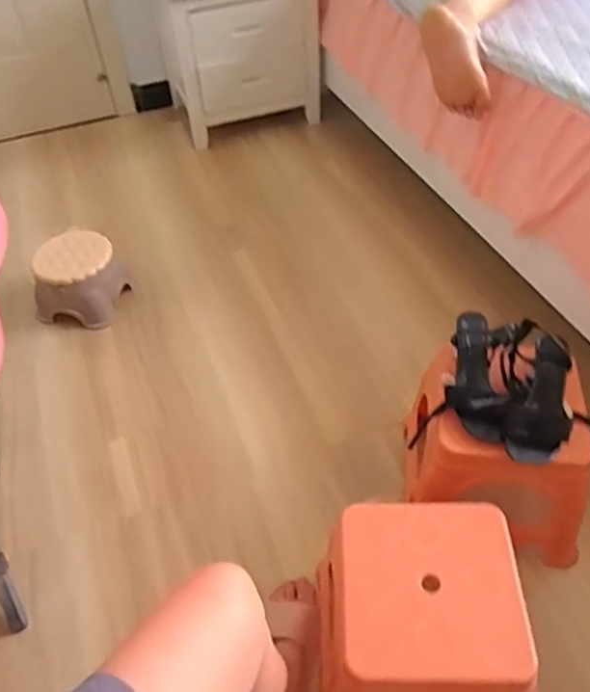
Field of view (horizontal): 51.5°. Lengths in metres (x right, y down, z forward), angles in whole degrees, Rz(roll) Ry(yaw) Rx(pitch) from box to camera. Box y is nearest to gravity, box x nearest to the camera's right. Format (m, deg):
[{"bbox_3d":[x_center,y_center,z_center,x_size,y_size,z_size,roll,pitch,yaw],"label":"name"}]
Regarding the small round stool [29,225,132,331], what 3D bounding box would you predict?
[{"bbox_3d":[-0.514,-0.173,1.486,0.181,0.157,0.198,-2,47,2],"label":"small round stool"}]

